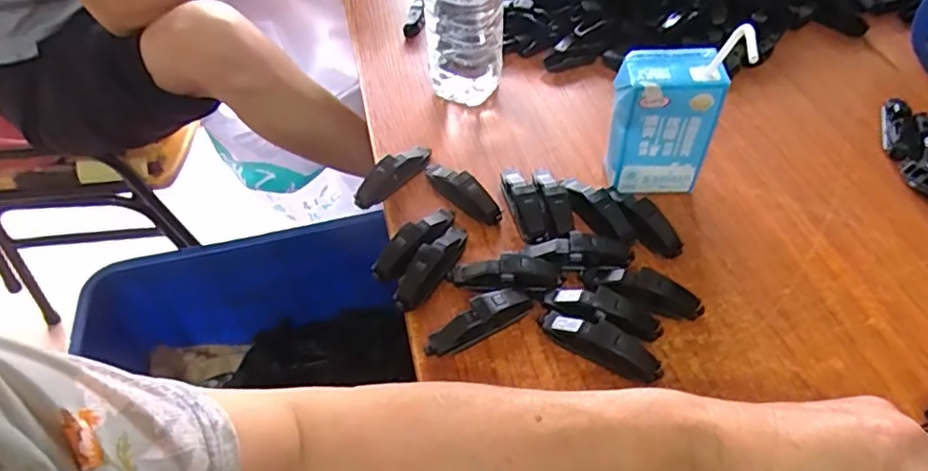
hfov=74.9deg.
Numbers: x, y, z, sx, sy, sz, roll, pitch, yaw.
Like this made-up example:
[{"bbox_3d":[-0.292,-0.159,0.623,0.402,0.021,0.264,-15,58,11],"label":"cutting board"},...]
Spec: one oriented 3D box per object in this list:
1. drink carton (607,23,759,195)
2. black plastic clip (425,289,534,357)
[{"bbox_3d":[0.146,-0.088,0.440,0.079,0.138,0.055,9,51,9],"label":"drink carton"},{"bbox_3d":[0.009,0.055,0.396,0.073,0.020,0.020,-24,53,-17],"label":"black plastic clip"}]

